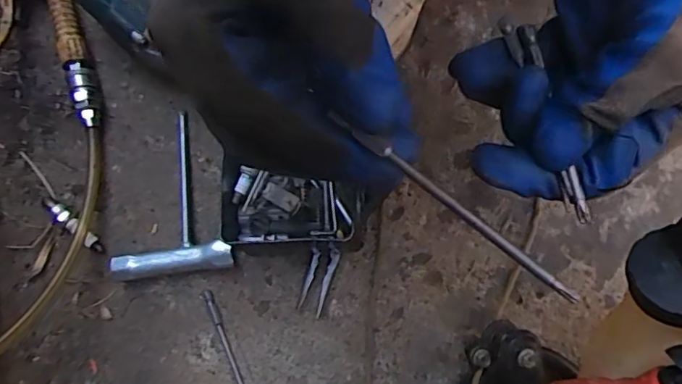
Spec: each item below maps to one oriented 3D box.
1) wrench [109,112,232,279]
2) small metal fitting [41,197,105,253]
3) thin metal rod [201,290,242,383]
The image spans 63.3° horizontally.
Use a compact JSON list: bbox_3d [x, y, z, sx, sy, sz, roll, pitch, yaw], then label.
[{"bbox_3d":[-0.134,-0.001,0.434,0.092,0.029,0.129,-6,76,-3],"label":"wrench"},{"bbox_3d":[-0.208,0.026,0.429,0.062,0.012,0.012,42,78,-4],"label":"small metal fitting"},{"bbox_3d":[-0.083,0.119,0.411,0.008,0.008,0.096,-24,78,-7],"label":"thin metal rod"}]

